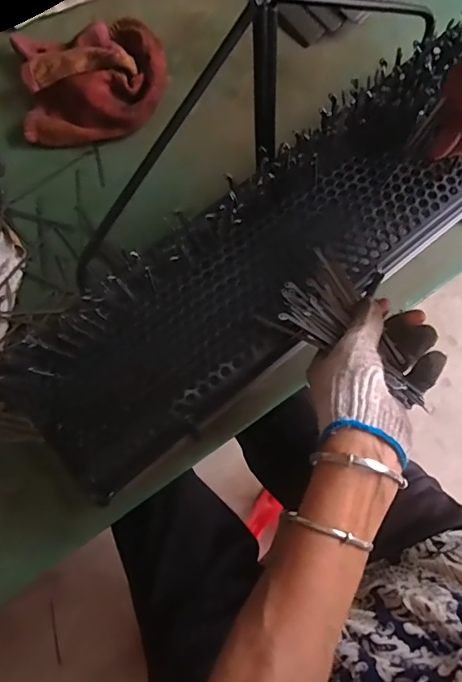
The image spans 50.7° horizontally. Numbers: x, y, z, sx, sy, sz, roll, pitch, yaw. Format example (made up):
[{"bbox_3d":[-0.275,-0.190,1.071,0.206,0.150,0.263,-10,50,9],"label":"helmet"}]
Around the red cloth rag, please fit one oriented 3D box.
[{"bbox_3d":[-0.161,-0.307,0.562,0.171,0.050,0.157,-10,73,-1],"label":"red cloth rag"}]

